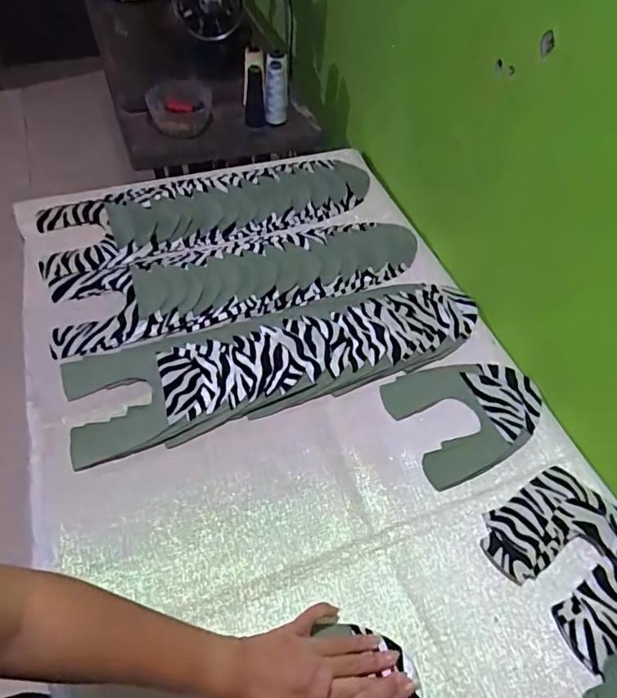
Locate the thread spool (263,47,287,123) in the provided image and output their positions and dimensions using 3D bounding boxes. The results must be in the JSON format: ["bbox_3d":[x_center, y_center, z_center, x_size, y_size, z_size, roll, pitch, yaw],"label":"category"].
[{"bbox_3d":[-0.063,-0.515,1.002,0.050,0.133,0.053,0,29,-5],"label":"thread spool"}]

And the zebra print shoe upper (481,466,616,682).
[{"bbox_3d":[0.283,0.217,0.534,0.151,0.023,0.159,-29,61,-23],"label":"zebra print shoe upper"}]

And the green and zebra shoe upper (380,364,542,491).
[{"bbox_3d":[0.203,0.078,0.644,0.191,0.008,0.148,-19,57,-18],"label":"green and zebra shoe upper"}]

